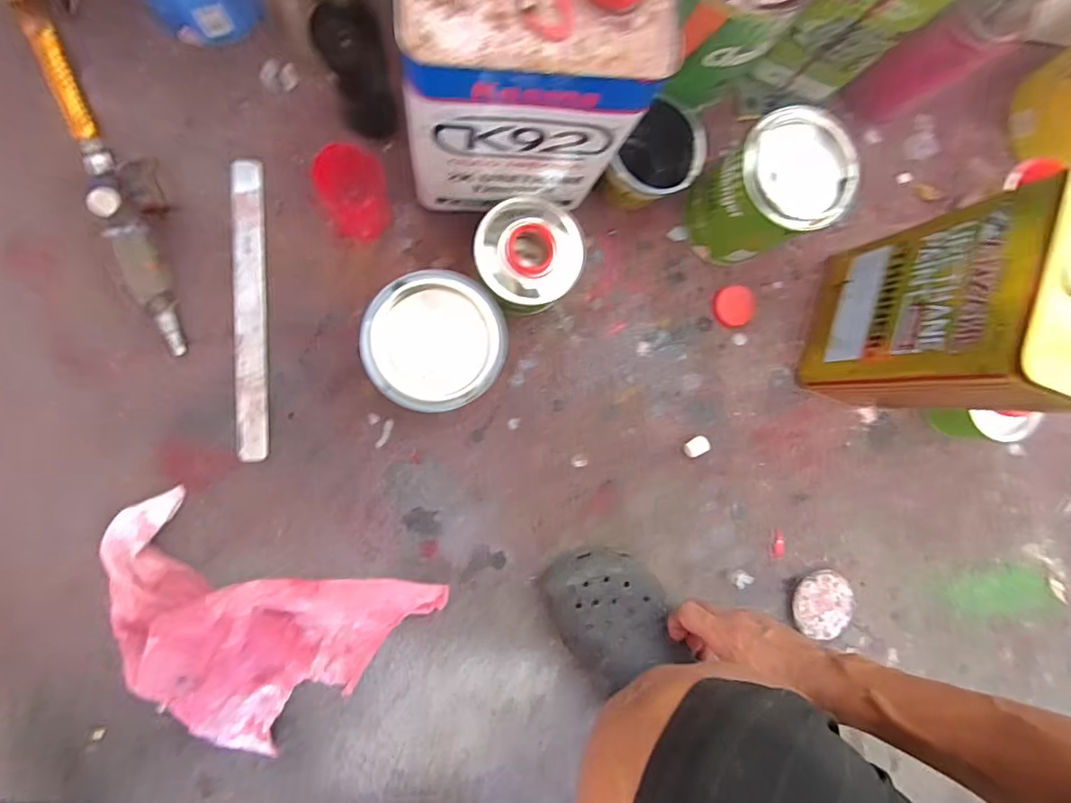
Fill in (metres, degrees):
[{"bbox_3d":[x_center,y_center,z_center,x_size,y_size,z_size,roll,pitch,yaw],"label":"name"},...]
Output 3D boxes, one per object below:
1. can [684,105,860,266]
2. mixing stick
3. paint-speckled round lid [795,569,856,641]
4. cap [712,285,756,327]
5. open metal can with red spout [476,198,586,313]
[{"bbox_3d":[0.223,-0.203,0.526,0.097,0.141,0.105,0,90,-9],"label":"can"},{"bbox_3d":[-0.274,-0.087,0.508,0.028,0.004,0.283,-1,90,-9],"label":"mixing stick"},{"bbox_3d":[0.326,0.230,0.603,0.071,0.020,0.072,0,90,-9],"label":"paint-speckled round lid"},{"bbox_3d":[0.224,-0.107,0.594,0.048,0.018,0.044,0,90,-9],"label":"cap"},{"bbox_3d":[-0.008,-0.139,0.515,0.100,0.082,0.095,0,90,-9],"label":"open metal can with red spout"}]

